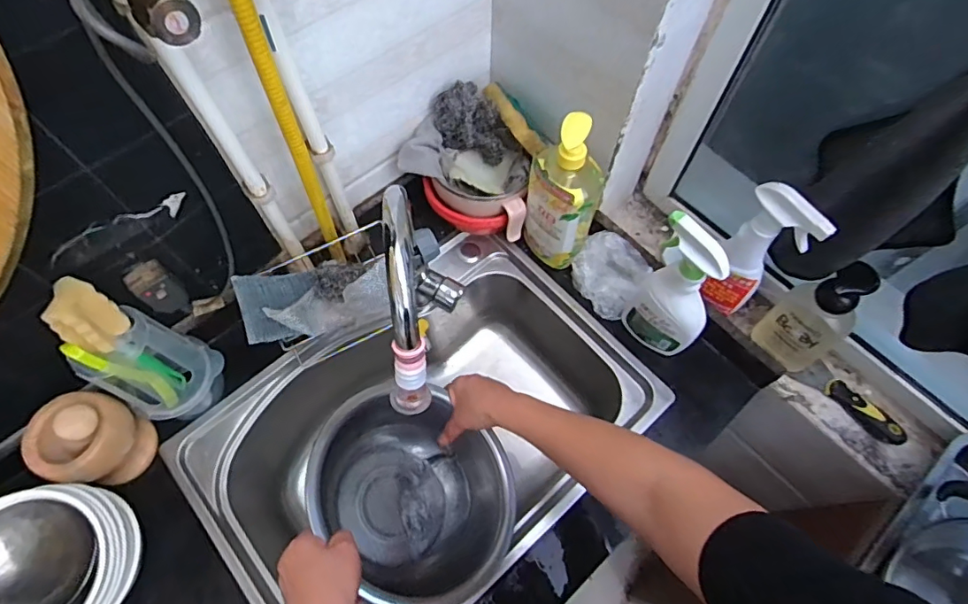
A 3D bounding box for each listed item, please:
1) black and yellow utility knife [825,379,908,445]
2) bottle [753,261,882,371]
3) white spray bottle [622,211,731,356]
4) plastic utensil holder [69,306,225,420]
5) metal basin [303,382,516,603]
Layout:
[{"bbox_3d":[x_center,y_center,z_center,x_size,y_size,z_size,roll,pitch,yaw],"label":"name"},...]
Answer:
[{"bbox_3d":[0.531,0.152,0.723,0.109,0.024,0.028,42,71,17],"label":"black and yellow utility knife"},{"bbox_3d":[0.434,0.022,0.678,0.051,0.189,0.087,-29,69,-13],"label":"bottle"},{"bbox_3d":[0.246,-0.007,0.671,0.108,0.248,0.047,39,70,16],"label":"white spray bottle"},{"bbox_3d":[-0.399,0.085,0.647,0.065,0.194,0.109,22,67,9],"label":"plastic utensil holder"},{"bbox_3d":[-0.071,0.211,0.565,0.217,0.126,0.217,12,49,-14],"label":"metal basin"}]

